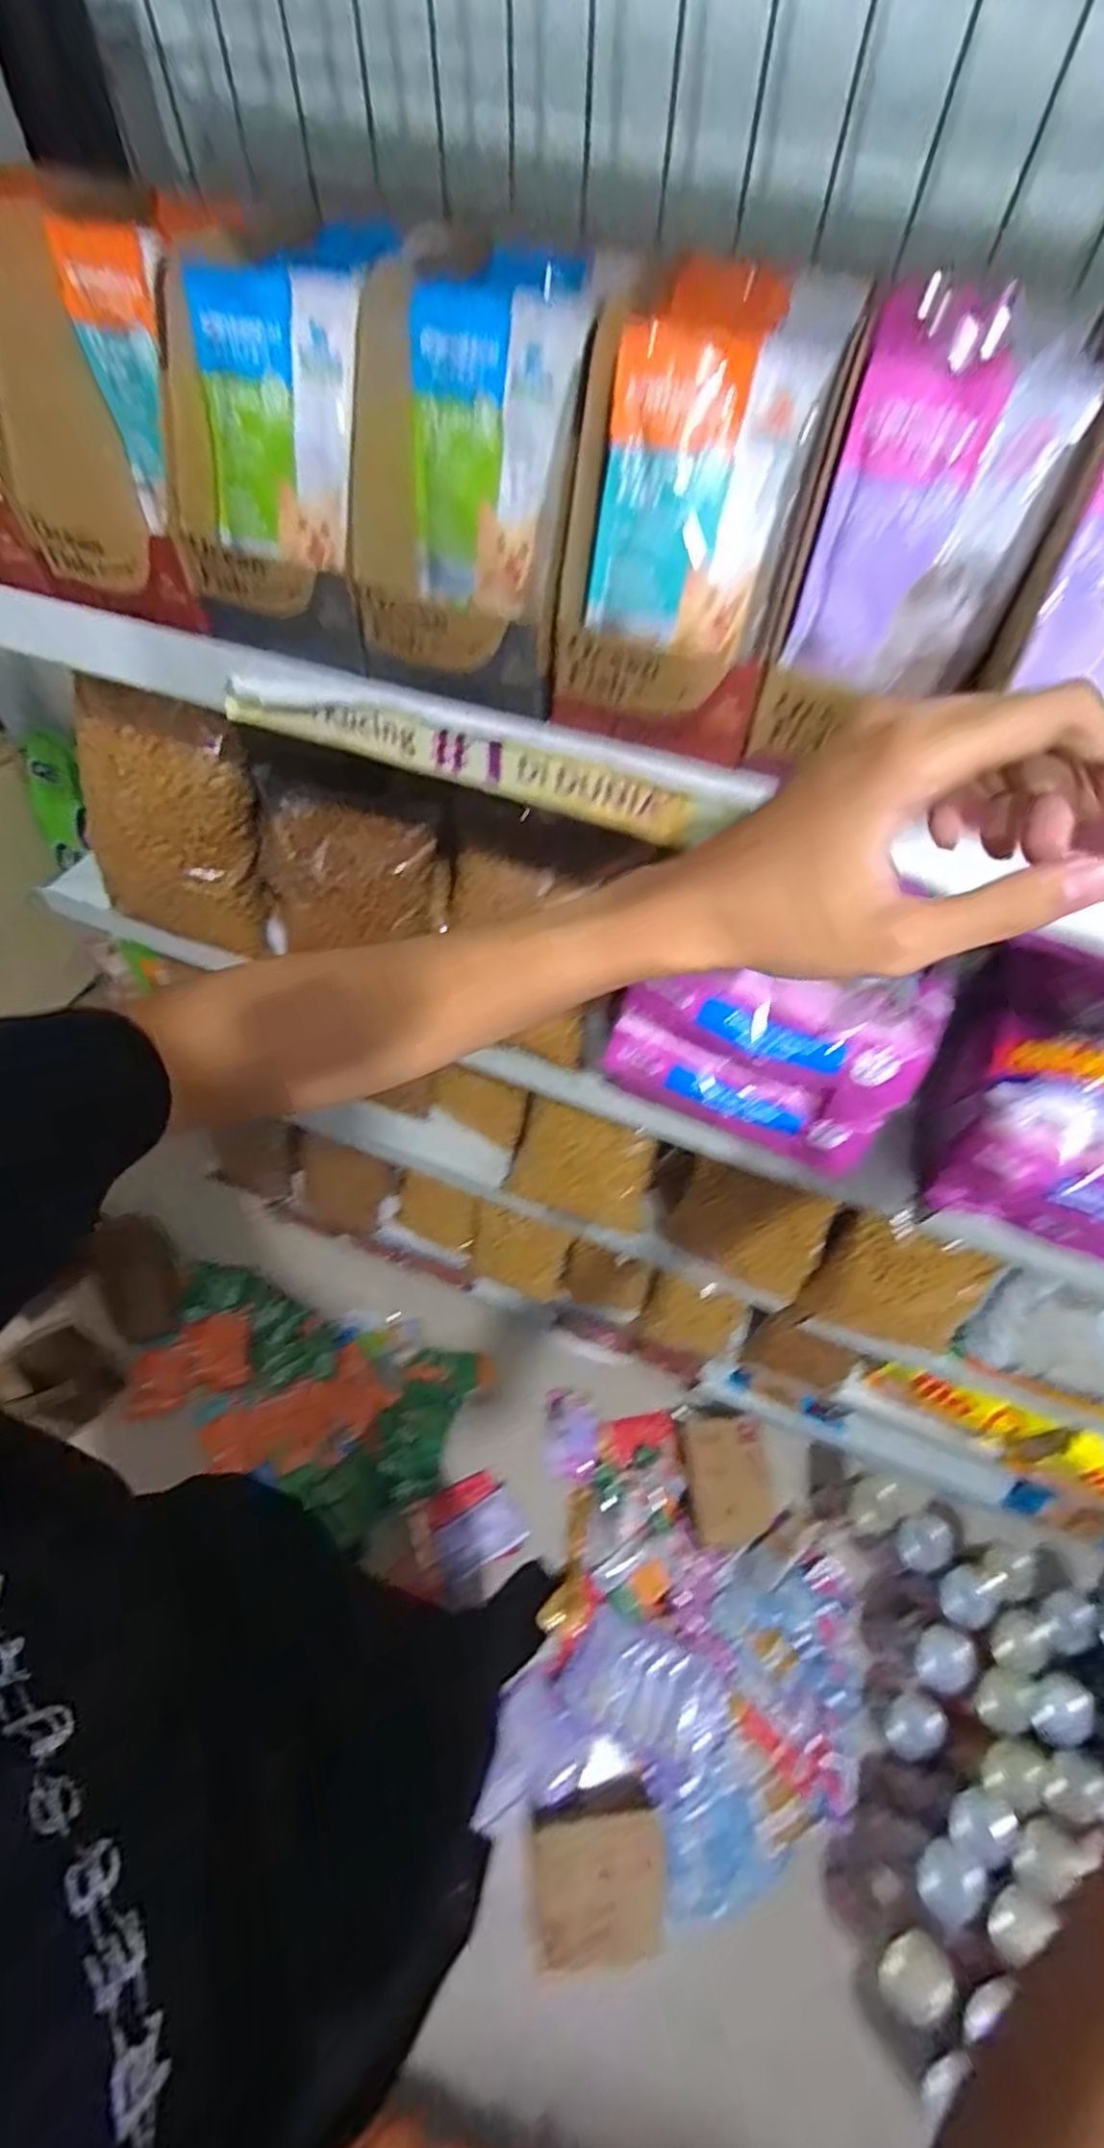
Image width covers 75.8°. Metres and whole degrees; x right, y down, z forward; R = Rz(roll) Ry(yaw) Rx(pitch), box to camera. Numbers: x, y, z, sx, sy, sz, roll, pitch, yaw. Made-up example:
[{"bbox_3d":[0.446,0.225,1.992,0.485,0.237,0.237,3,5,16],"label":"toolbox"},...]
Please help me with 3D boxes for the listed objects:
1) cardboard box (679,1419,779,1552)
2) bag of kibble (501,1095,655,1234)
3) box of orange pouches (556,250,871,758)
[{"bbox_3d":[0.300,0.684,1.194,0.141,0.059,0.187,-4,56,-6],"label":"cardboard box"},{"bbox_3d":[0.036,0.107,0.815,0.168,0.139,0.070,16,57,8],"label":"bag of kibble"},{"bbox_3d":[0.074,-0.282,0.359,0.104,0.146,0.170,15,57,7],"label":"box of orange pouches"}]

